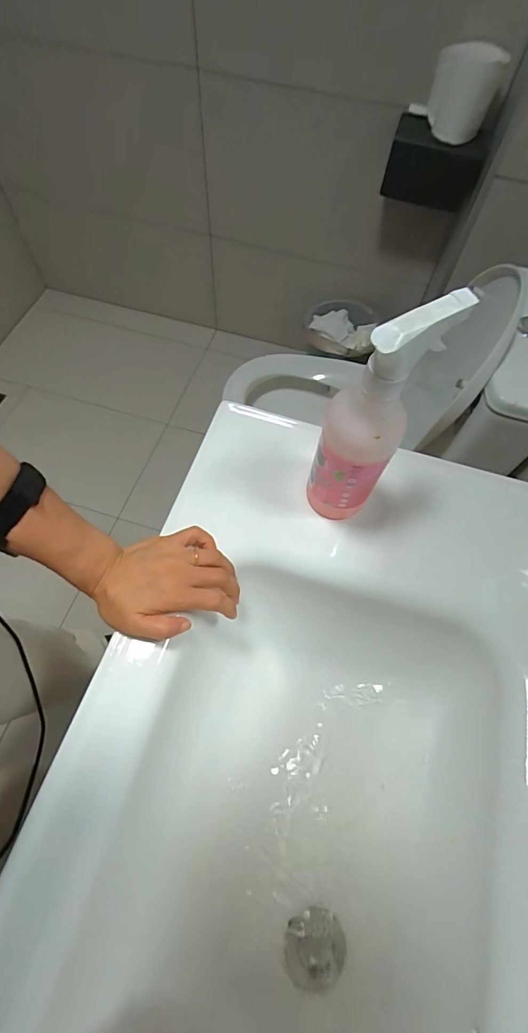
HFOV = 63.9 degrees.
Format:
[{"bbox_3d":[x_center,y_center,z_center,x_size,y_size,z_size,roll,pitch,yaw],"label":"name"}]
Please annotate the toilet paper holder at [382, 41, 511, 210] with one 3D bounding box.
[{"bbox_3d":[0.404,-0.867,0.963,0.211,0.262,0.121,15,65,5],"label":"toilet paper holder"}]

